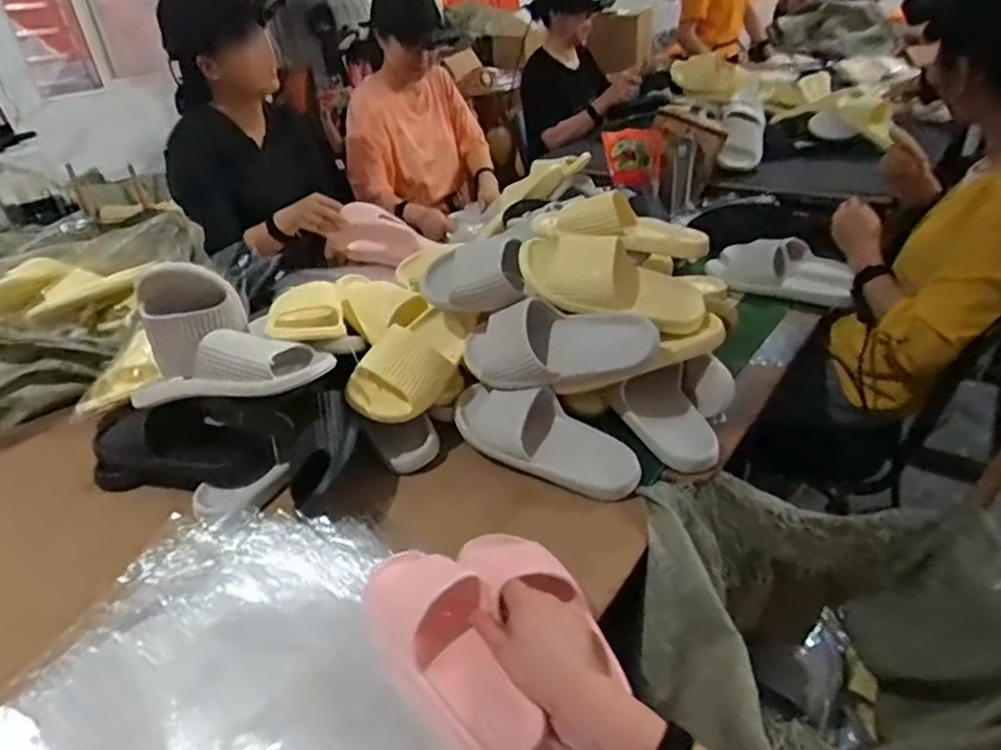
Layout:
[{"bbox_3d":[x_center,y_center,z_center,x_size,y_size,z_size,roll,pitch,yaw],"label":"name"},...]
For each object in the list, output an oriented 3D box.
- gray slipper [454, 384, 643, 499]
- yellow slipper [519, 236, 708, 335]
[{"bbox_3d":[0.049,0.075,0.795,0.263,0.070,0.091,17,38,32],"label":"gray slipper"},{"bbox_3d":[0.151,-0.126,0.832,0.243,0.096,0.109,14,29,-14],"label":"yellow slipper"}]

